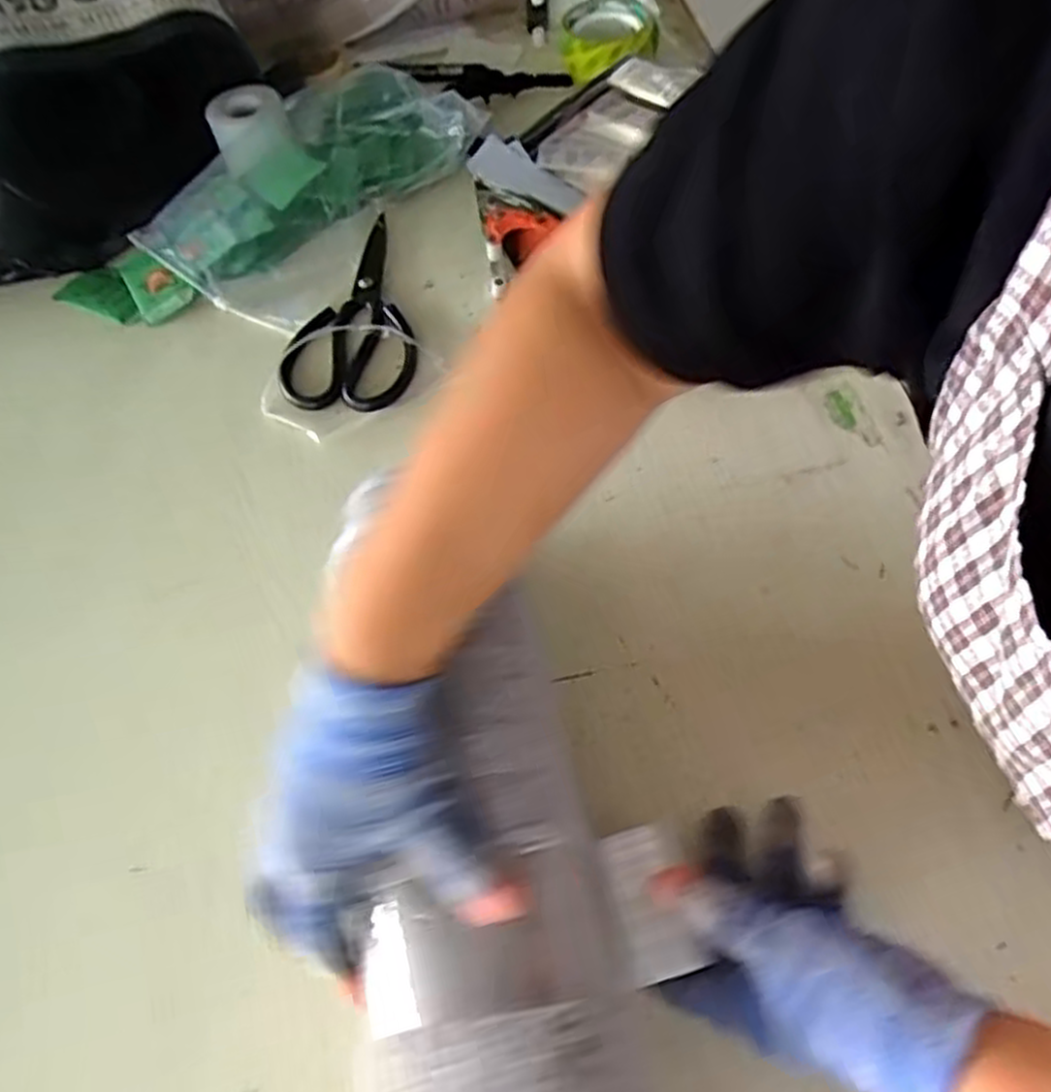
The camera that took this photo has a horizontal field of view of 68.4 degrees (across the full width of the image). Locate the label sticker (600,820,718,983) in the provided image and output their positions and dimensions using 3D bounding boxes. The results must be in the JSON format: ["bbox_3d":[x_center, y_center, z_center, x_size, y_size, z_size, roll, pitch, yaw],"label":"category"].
[{"bbox_3d":[0.055,0.160,0.350,0.031,0.004,0.061,-16,60,1],"label":"label sticker"}]

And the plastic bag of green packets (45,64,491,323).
[{"bbox_3d":[-0.222,-0.305,0.663,0.366,0.100,0.126,-31,61,-13],"label":"plastic bag of green packets"}]

